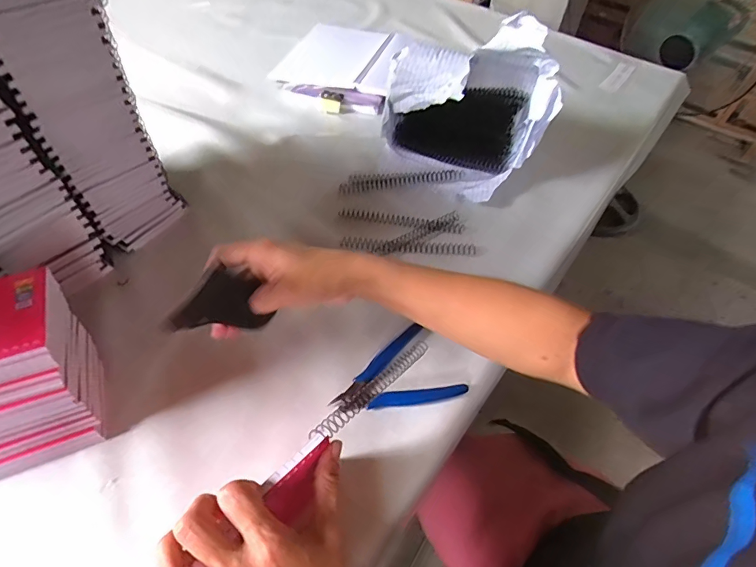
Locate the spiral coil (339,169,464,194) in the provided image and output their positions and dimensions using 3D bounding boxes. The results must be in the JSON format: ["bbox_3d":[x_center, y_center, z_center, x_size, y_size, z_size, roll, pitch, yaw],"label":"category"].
[{"bbox_3d":[0.031,-0.134,0.587,0.166,0.013,0.022,-9,54,-11],"label":"spiral coil"}]

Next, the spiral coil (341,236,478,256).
[{"bbox_3d":[0.038,-0.045,0.517,0.158,0.016,0.012,1,53,-4],"label":"spiral coil"}]

